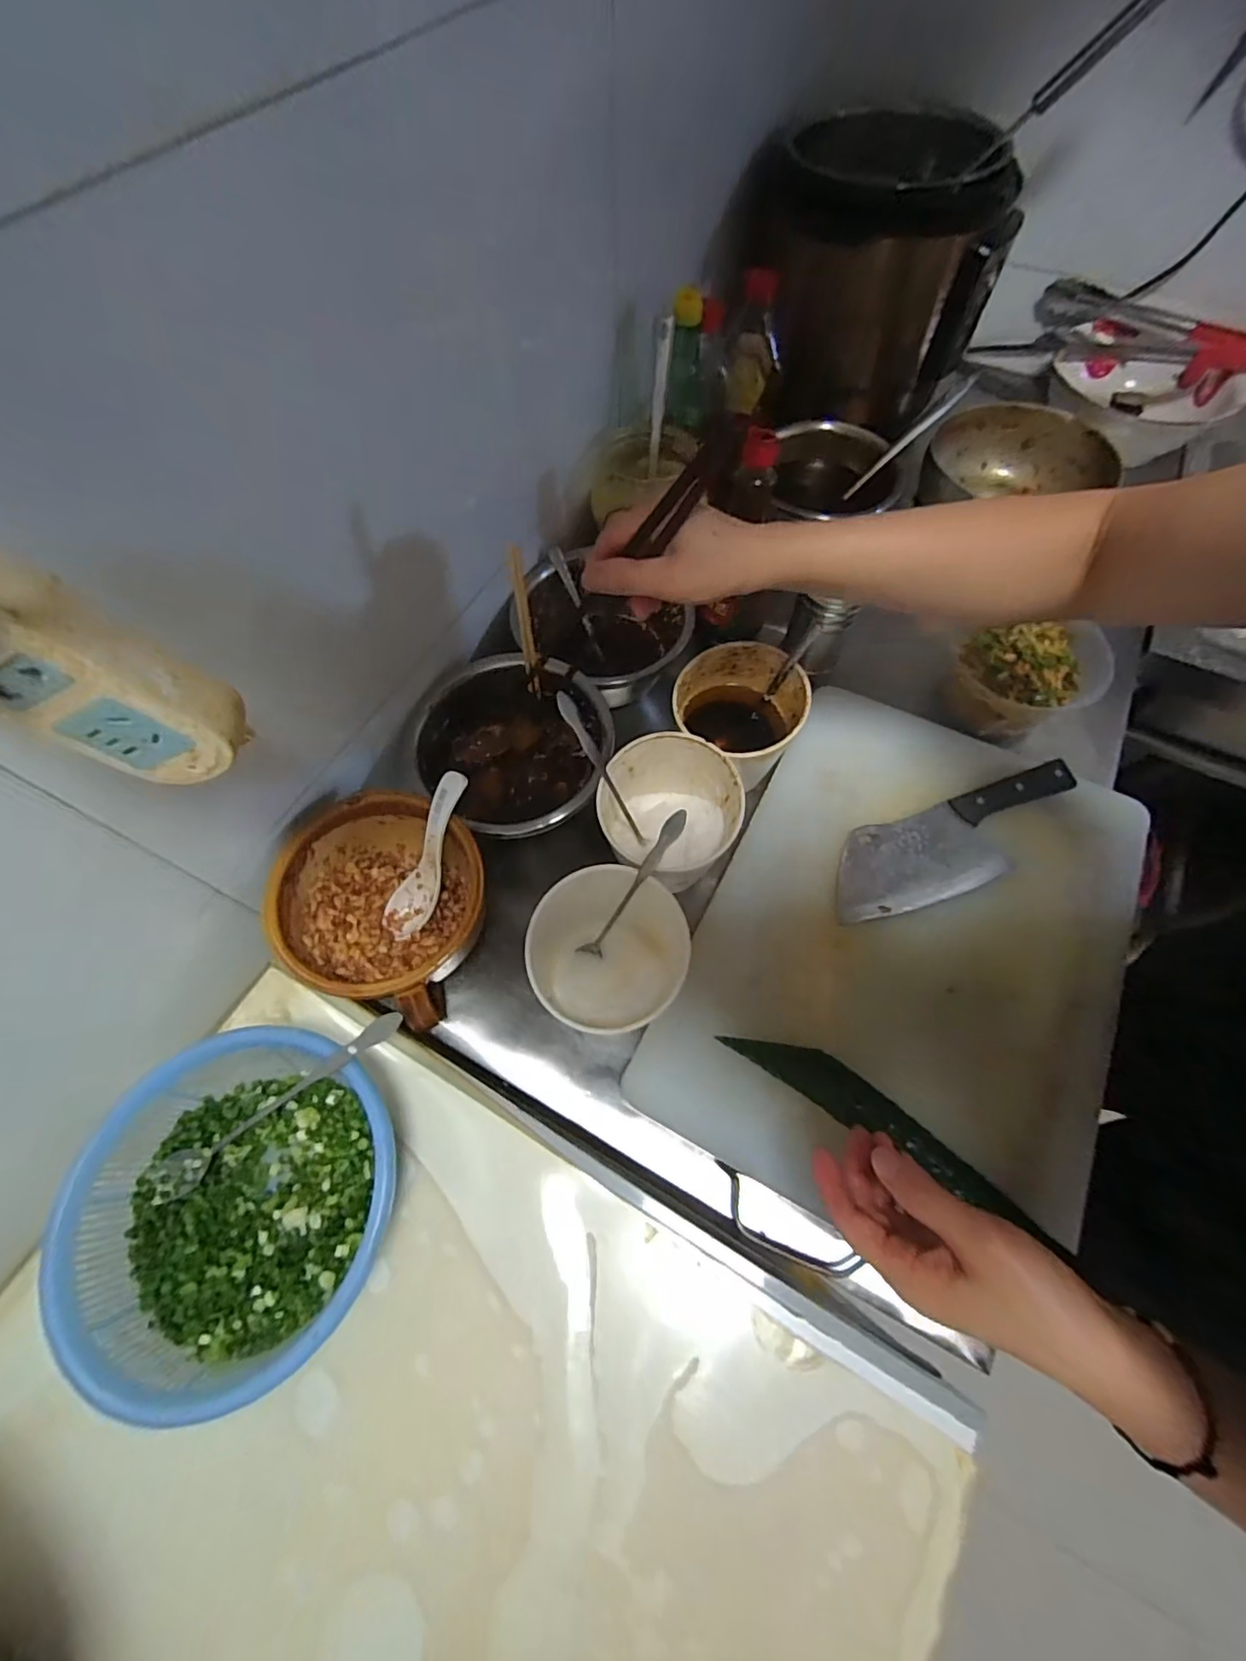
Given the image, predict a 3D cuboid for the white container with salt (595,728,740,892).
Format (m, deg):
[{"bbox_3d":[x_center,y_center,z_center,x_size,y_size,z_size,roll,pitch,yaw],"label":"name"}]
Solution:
[{"bbox_3d":[0.042,-0.010,0.504,0.100,0.093,0.112,-28,65,-14],"label":"white container with salt"}]

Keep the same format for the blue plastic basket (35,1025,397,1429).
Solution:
[{"bbox_3d":[-0.223,0.219,0.355,0.178,0.068,0.171,0,62,0],"label":"blue plastic basket"}]

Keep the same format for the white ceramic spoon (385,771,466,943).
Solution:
[{"bbox_3d":[-0.152,0.020,0.460,0.033,0.138,0.026,29,21,15],"label":"white ceramic spoon"}]

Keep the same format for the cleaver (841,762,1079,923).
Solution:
[{"bbox_3d":[0.293,0.010,0.518,0.238,0.029,0.080,-17,63,-8],"label":"cleaver"}]

